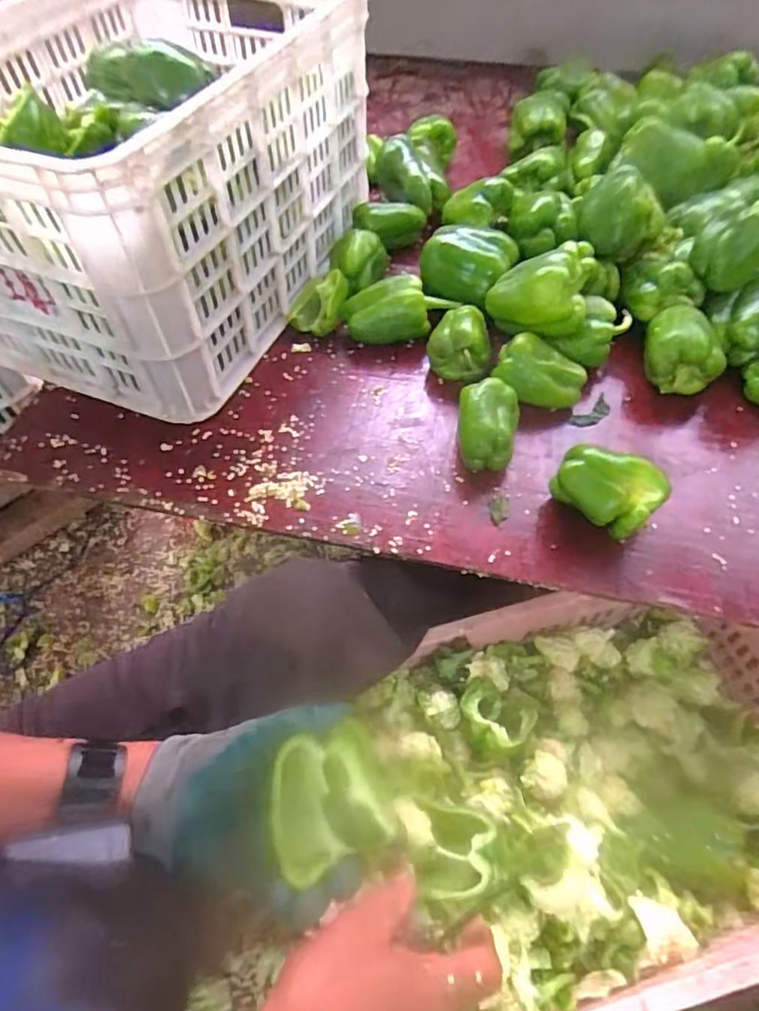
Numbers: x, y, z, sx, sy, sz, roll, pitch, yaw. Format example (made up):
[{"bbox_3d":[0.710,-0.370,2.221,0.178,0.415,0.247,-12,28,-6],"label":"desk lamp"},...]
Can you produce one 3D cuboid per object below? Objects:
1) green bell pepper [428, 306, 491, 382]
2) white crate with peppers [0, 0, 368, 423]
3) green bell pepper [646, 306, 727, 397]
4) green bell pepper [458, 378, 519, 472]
[{"bbox_3d":[0.094,-0.190,0.688,0.073,0.055,0.073,7,57,6],"label":"green bell pepper"},{"bbox_3d":[-0.265,-0.397,0.701,0.369,0.291,0.500,24,61,17],"label":"white crate with peppers"},{"bbox_3d":[0.347,-0.184,0.666,0.079,0.063,0.089,4,57,4],"label":"green bell pepper"},{"bbox_3d":[0.113,-0.082,0.616,0.064,0.067,0.085,8,57,7],"label":"green bell pepper"}]

